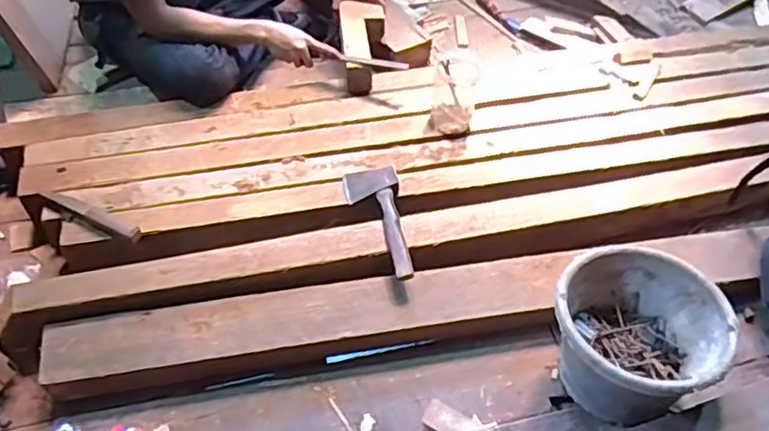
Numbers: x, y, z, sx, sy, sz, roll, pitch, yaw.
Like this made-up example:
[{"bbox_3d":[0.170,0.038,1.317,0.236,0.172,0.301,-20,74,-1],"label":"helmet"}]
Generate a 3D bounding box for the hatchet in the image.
[{"bbox_3d":[-0.012,0.009,1.244,0.105,0.039,0.255,-6,50,-8],"label":"hatchet"}]

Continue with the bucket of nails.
[{"bbox_3d":[0.424,0.218,1.132,0.262,0.192,0.269,1,49,-2],"label":"bucket of nails"}]

